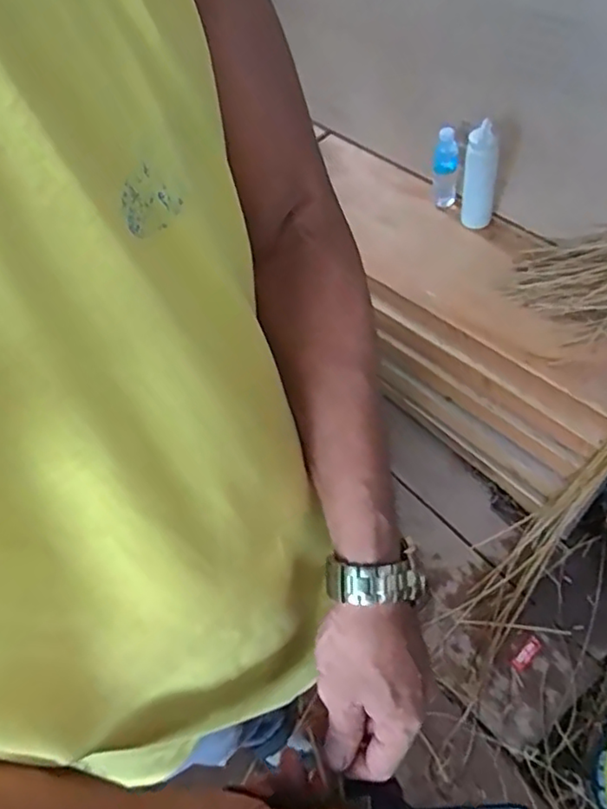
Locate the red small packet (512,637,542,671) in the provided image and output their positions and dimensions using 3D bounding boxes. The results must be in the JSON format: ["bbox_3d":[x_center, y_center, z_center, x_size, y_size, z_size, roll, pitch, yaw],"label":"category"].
[{"bbox_3d":[0.435,0.488,1.197,0.072,0.012,0.025,-40,60,-15],"label":"red small packet"}]

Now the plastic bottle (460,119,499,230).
[{"bbox_3d":[0.394,-0.507,1.372,0.073,0.214,0.074,6,59,14],"label":"plastic bottle"}]

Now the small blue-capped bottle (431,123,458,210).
[{"bbox_3d":[0.333,-0.556,1.448,0.060,0.165,0.072,6,59,14],"label":"small blue-capped bottle"}]

